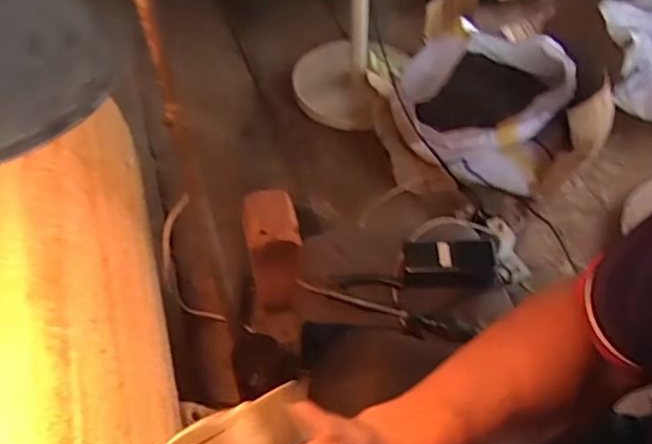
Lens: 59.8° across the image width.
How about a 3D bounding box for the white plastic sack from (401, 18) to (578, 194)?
[{"bbox_3d":[0.323,-0.237,1.239,0.346,0.290,0.303,10,53,11],"label":"white plastic sack"}]

